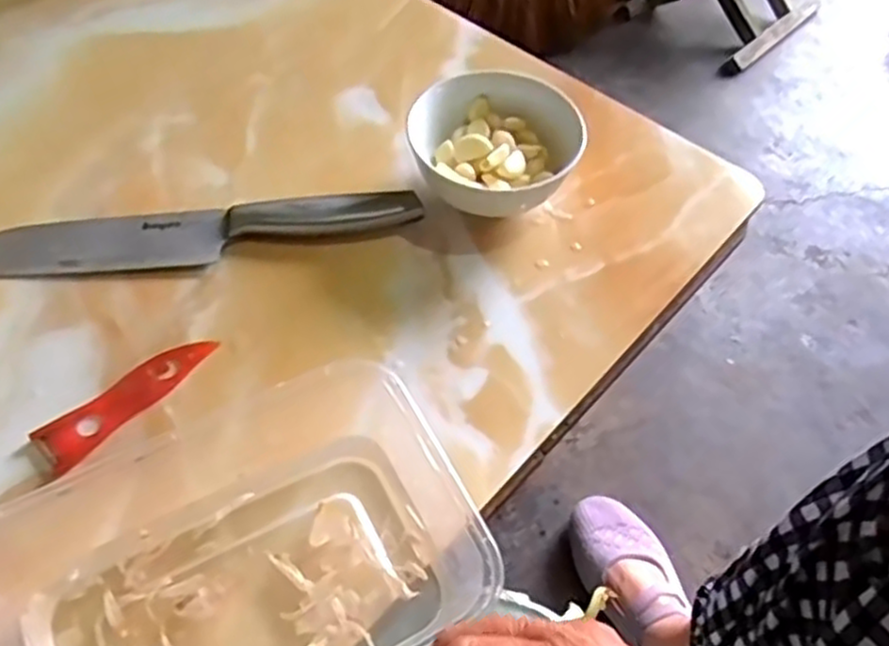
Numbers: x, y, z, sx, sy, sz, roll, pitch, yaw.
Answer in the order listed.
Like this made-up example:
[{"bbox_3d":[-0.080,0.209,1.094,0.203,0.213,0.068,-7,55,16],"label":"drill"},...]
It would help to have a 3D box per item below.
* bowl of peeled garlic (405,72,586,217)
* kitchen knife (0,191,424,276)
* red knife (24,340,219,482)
[{"bbox_3d":[0.035,-0.115,0.508,0.105,0.055,0.103,0,55,0],"label":"bowl of peeled garlic"},{"bbox_3d":[-0.162,-0.058,0.485,0.289,0.016,0.041,-5,56,-4],"label":"kitchen knife"},{"bbox_3d":[-0.180,0.043,0.424,0.028,0.005,0.110,39,63,23],"label":"red knife"}]

